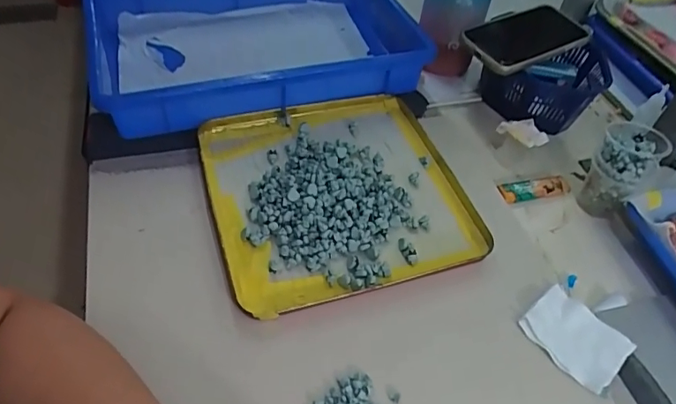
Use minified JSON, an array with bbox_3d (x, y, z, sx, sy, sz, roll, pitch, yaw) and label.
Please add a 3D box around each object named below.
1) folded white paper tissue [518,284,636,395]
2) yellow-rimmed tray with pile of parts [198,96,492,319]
[{"bbox_3d":[0.199,0.112,0.415,0.066,0.006,0.077,-32,59,-29],"label":"folded white paper tissue"},{"bbox_3d":[-0.003,-0.018,0.495,0.236,0.028,0.245,-11,51,-16],"label":"yellow-rimmed tray with pile of parts"}]

